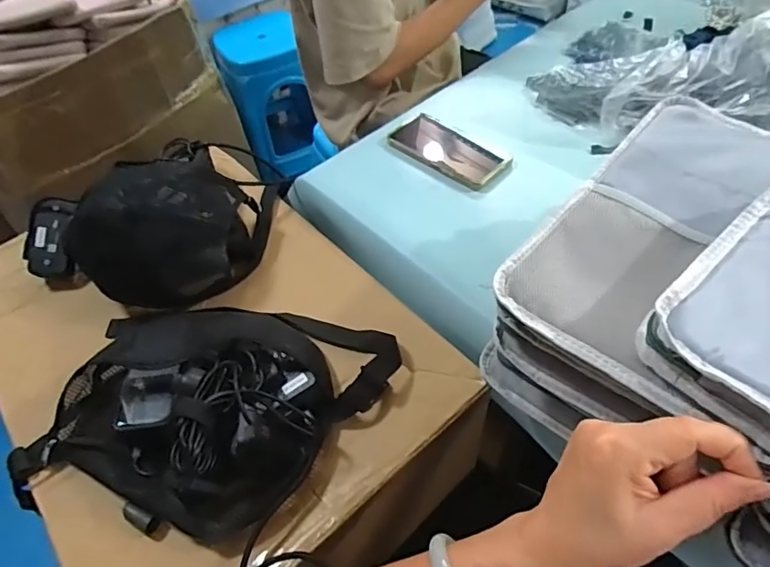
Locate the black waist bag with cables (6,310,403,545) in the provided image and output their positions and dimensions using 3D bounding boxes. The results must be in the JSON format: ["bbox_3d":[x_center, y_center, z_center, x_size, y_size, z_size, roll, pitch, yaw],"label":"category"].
[{"bbox_3d":[-0.170,0.111,0.509,0.329,0.086,0.247,9,53,12],"label":"black waist bag with cables"}]

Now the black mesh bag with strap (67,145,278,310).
[{"bbox_3d":[-0.263,-0.088,0.641,0.263,0.136,0.190,-38,58,-22],"label":"black mesh bag with strap"}]

